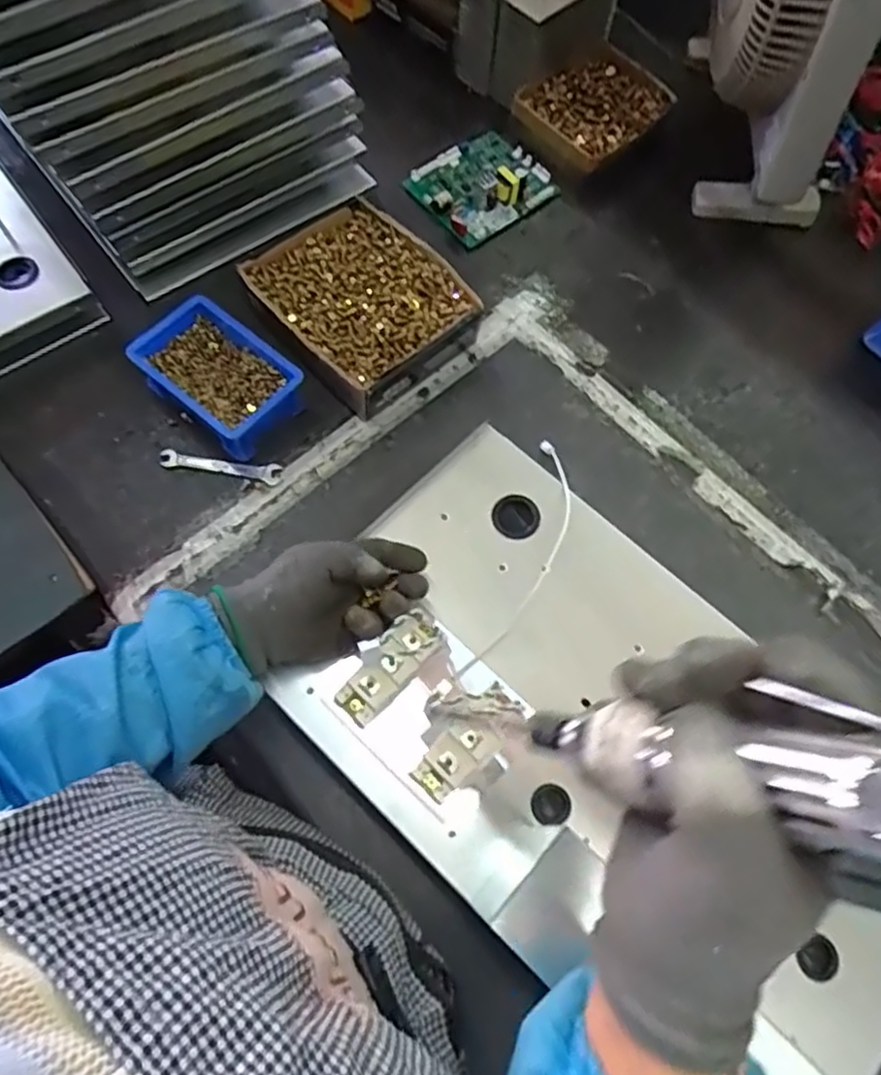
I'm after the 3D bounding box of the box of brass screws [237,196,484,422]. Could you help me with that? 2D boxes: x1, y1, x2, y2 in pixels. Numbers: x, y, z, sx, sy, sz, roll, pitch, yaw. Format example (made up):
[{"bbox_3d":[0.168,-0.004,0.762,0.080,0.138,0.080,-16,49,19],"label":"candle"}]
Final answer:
[{"bbox_3d":[-0.079,-0.248,0.720,0.188,0.053,0.203,-37,73,-16],"label":"box of brass screws"}]

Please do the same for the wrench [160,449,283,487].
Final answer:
[{"bbox_3d":[-0.218,-0.072,0.668,0.120,0.008,0.021,10,67,2],"label":"wrench"}]

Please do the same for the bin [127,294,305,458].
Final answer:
[{"bbox_3d":[-0.217,-0.159,0.670,0.151,0.048,0.102,39,71,13],"label":"bin"}]

